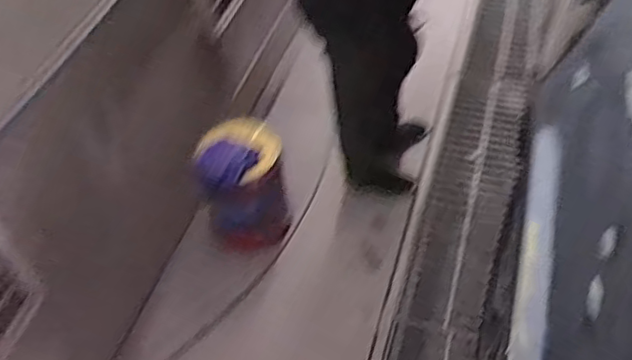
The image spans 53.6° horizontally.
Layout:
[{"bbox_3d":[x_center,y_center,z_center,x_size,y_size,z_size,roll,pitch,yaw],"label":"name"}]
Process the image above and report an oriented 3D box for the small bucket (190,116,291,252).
[{"bbox_3d":[-0.220,0.018,1.890,0.254,0.325,0.278,-2,49,2],"label":"small bucket"}]

